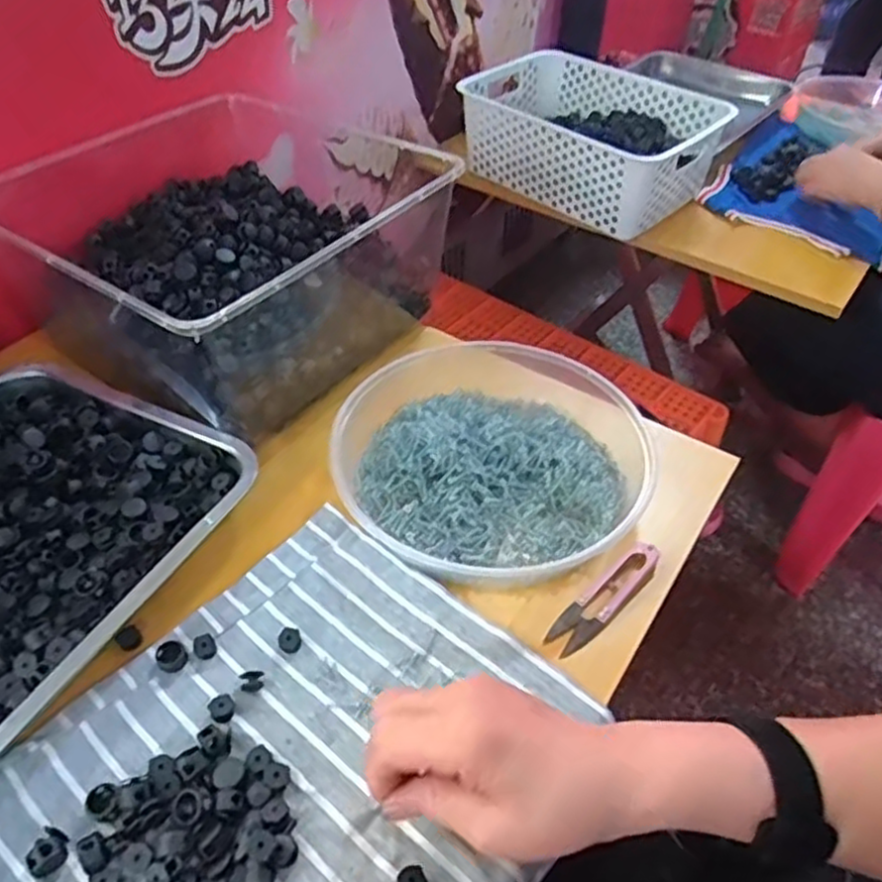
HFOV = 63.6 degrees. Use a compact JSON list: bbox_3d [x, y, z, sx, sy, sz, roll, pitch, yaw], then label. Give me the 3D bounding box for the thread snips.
[{"bbox_3d":[0.106,0.101,0.461,0.100,0.011,0.024,-35,56,-30],"label":"thread snips"}]

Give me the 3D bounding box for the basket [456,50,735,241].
[{"bbox_3d":[0.183,-0.400,0.941,0.324,0.112,0.207,34,54,27],"label":"basket"}]

